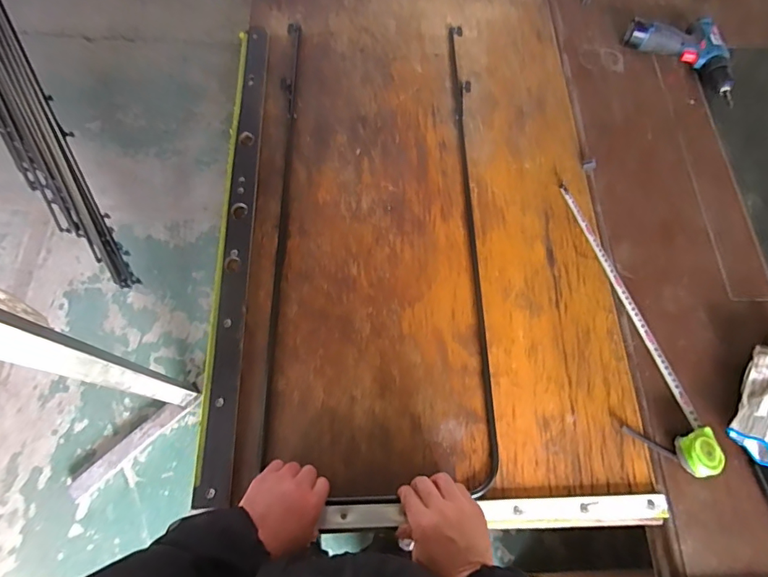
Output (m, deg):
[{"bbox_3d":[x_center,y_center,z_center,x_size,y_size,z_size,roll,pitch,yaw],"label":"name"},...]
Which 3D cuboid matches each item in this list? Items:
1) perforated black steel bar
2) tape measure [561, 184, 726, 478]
[{"bbox_3d":[-0.241,-0.116,0.762,0.038,0.016,0.864,0,69,-2],"label":"perforated black steel bar"},{"bbox_3d":[0.392,0.033,0.716,0.080,0.039,0.497,-11,70,-6],"label":"tape measure"}]

